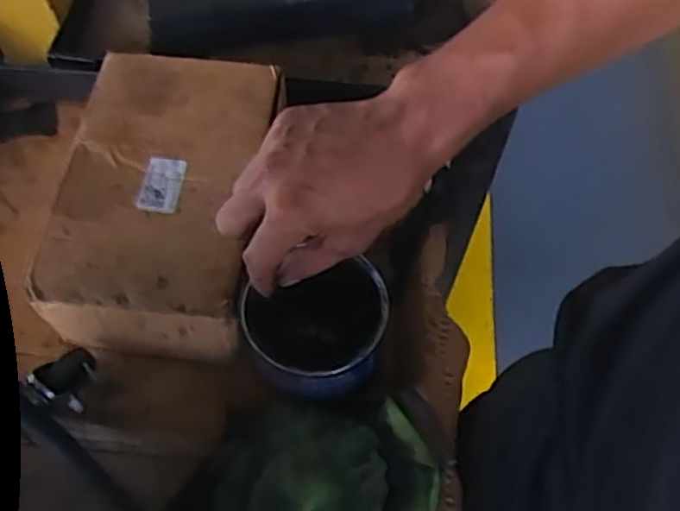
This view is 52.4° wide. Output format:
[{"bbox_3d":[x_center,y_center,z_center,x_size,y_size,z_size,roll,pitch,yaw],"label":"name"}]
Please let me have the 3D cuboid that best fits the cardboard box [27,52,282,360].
[{"bbox_3d":[-0.145,-0.045,0.586,0.157,0.086,0.245,6,62,2],"label":"cardboard box"}]

